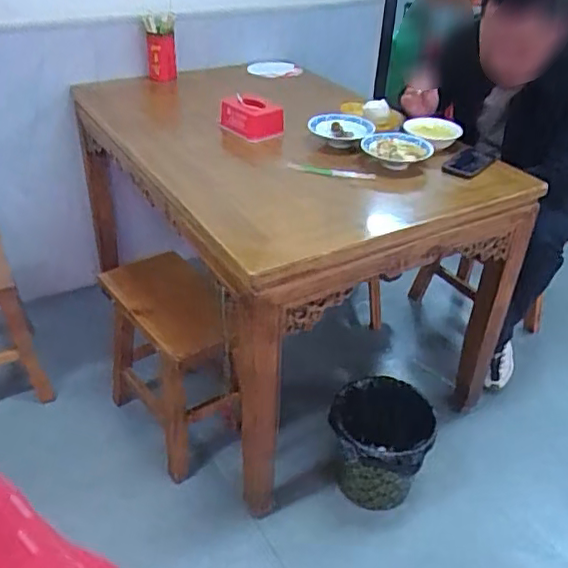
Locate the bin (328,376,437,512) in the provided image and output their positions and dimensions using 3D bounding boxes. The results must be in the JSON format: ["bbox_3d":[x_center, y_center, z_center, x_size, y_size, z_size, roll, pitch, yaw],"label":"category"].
[{"bbox_3d":[0.242,0.410,1.512,0.241,0.260,0.232,1,33,-1],"label":"bin"}]

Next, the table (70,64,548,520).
[{"bbox_3d":[0.025,-0.123,1.764,0.876,0.778,0.994,-18,38,-28],"label":"table"}]

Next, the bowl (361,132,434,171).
[{"bbox_3d":[0.281,-0.340,1.492,0.172,0.048,0.166,1,33,-1],"label":"bowl"}]

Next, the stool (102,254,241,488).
[{"bbox_3d":[-0.309,0.219,1.575,0.245,0.466,0.394,-14,36,-23],"label":"stool"}]

